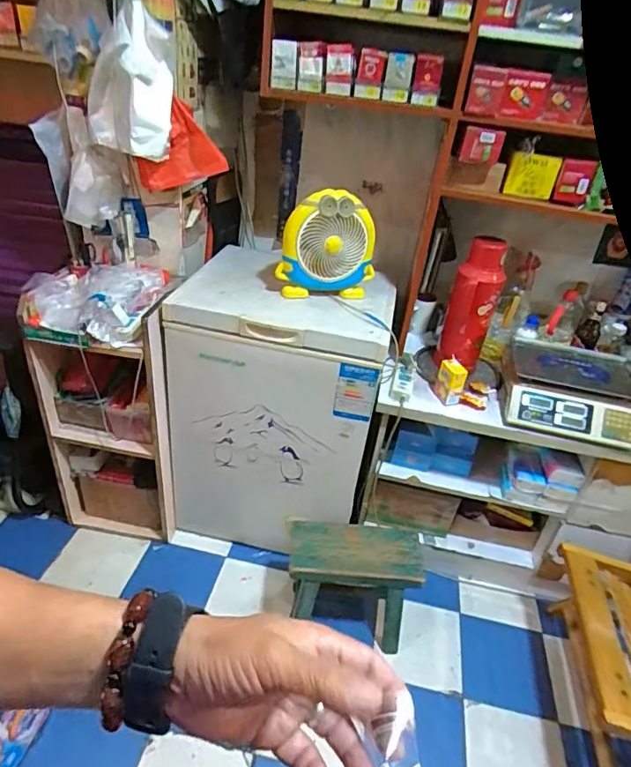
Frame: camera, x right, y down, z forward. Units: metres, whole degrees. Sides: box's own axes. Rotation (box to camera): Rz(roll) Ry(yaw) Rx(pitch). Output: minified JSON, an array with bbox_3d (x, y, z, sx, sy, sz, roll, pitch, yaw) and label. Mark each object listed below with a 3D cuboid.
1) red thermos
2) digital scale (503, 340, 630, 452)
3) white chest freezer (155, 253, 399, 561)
[{"bbox_3d":[0.433,-0.215,1.397,0.126,0.344,0.114,21,36,19],"label":"red thermos"},{"bbox_3d":[0.720,0.023,1.378,0.383,0.105,0.309,14,34,9],"label":"digital scale"},{"bbox_3d":[-0.104,0.038,1.566,0.559,0.713,0.507,12,34,7],"label":"white chest freezer"}]

